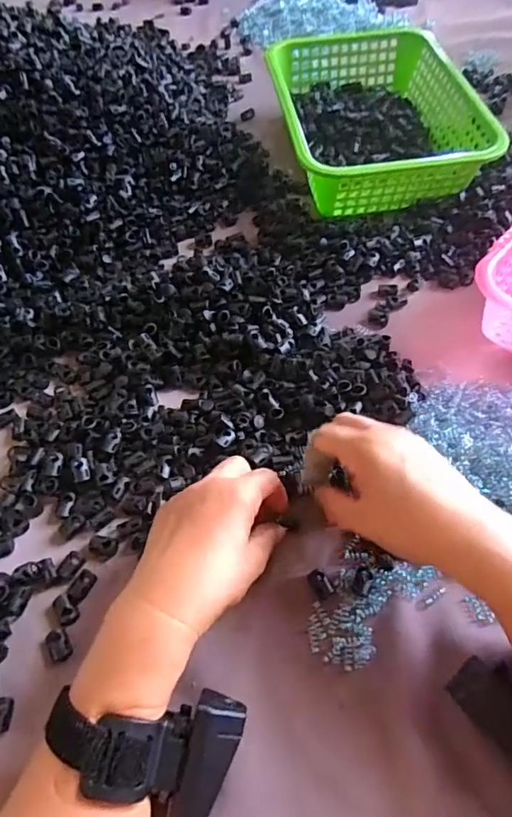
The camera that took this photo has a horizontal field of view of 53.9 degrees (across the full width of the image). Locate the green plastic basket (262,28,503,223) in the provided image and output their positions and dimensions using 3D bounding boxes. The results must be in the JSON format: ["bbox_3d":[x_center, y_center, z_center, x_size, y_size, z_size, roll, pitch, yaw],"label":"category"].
[{"bbox_3d":[0.136,-0.361,0.623,0.220,0.075,0.290,-8,58,-3],"label":"green plastic basket"}]

